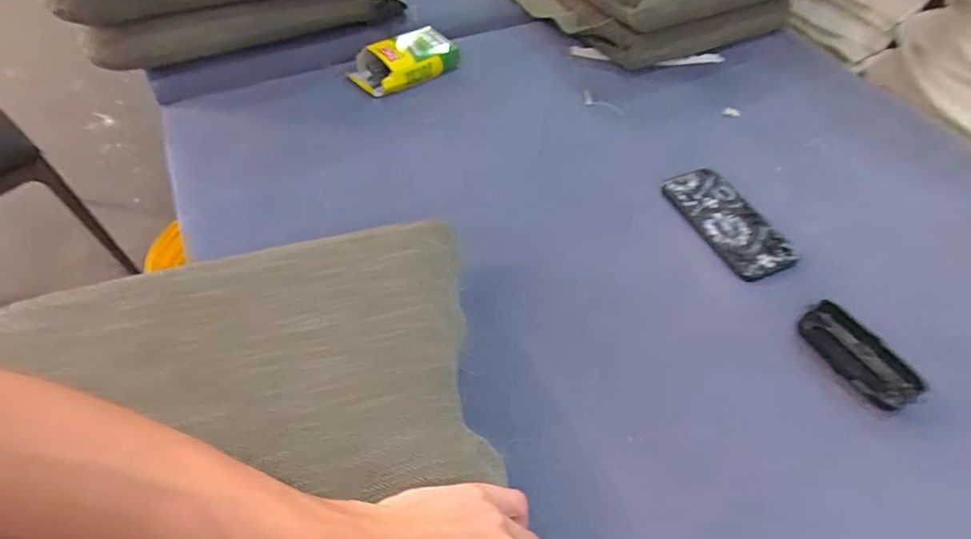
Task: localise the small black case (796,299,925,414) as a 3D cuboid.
[{"bbox_3d":[0.356,0.079,0.484,0.038,0.024,0.109,-26,58,-21],"label":"small black case"}]

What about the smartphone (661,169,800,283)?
[{"bbox_3d":[0.281,-0.058,0.591,0.084,0.008,0.158,-17,55,-16],"label":"smartphone"}]

